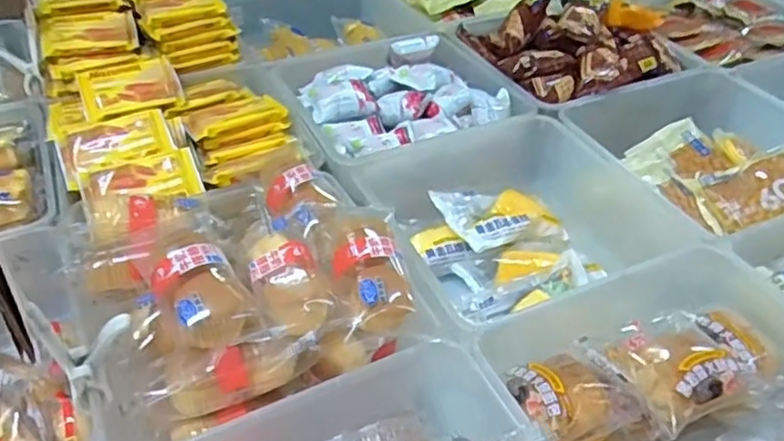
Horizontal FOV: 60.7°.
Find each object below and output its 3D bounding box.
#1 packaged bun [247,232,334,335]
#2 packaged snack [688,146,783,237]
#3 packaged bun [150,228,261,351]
[{"bbox_3d":[-0.092,0.048,0.591,0.062,0.032,0.117,-16,43,-19],"label":"packaged bun"},{"bbox_3d":[0.460,-0.041,0.835,0.159,0.019,0.083,-21,60,-4],"label":"packaged snack"},{"bbox_3d":[-0.162,0.056,0.566,0.065,0.059,0.107,-22,46,-25],"label":"packaged bun"}]

